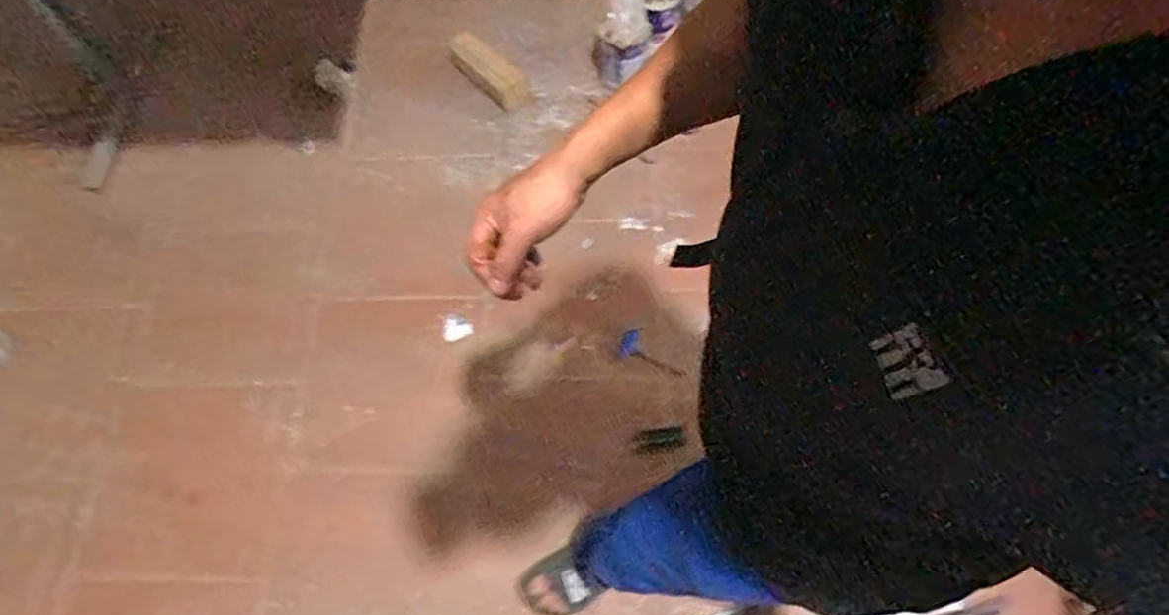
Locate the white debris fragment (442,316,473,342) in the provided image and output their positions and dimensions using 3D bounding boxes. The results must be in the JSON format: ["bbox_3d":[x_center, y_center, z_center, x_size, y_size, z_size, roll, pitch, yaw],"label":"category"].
[{"bbox_3d":[-0.297,0.046,1.482,0.068,0.013,0.060,-24,67,-9],"label":"white debris fragment"}]

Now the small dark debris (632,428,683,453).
[{"bbox_3d":[0.159,0.286,1.379,0.111,0.006,0.040,-14,65,12],"label":"small dark debris"}]

